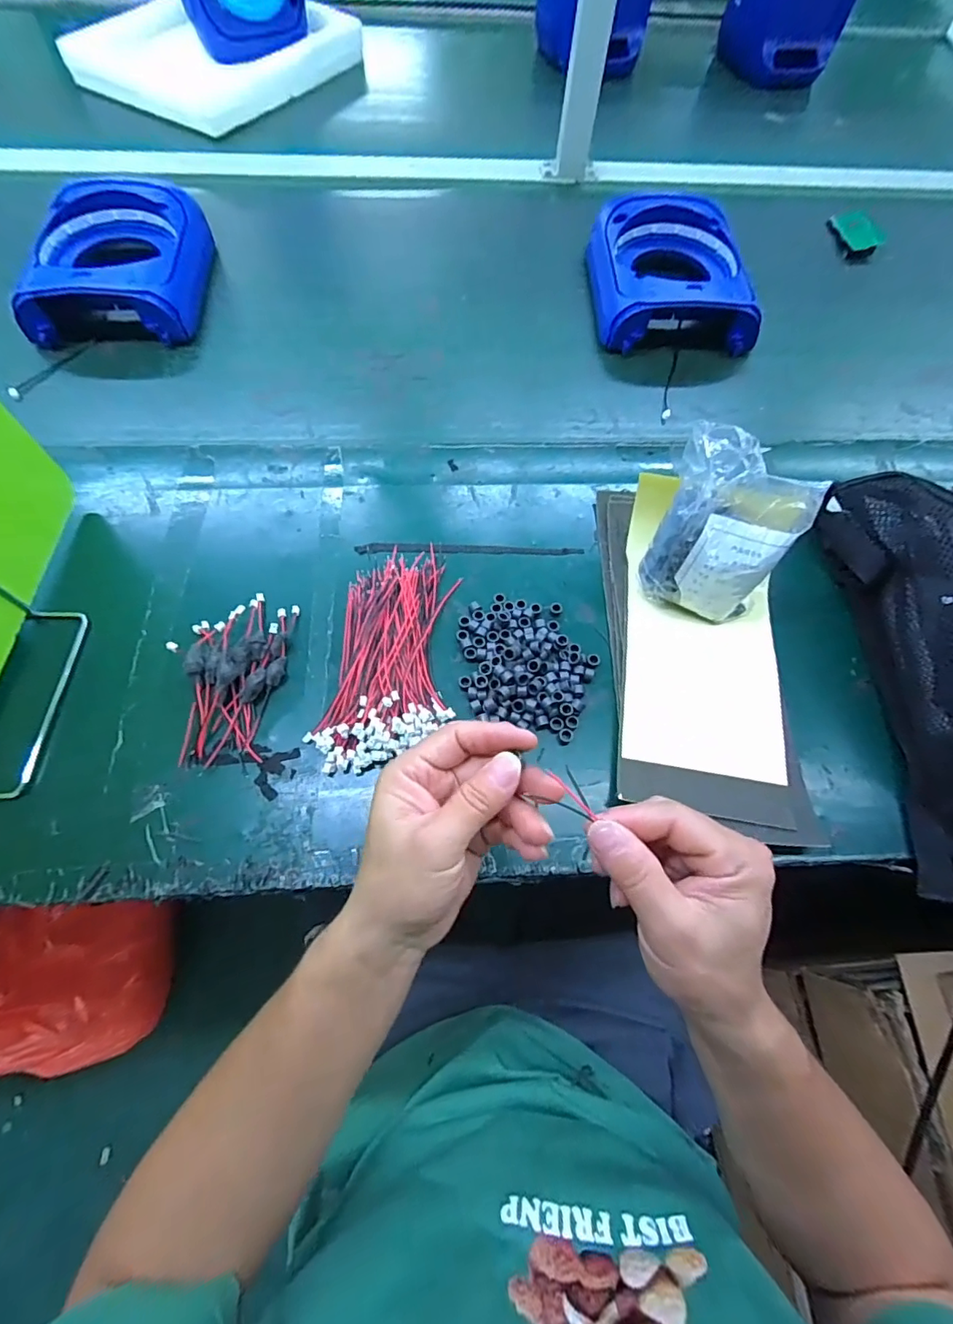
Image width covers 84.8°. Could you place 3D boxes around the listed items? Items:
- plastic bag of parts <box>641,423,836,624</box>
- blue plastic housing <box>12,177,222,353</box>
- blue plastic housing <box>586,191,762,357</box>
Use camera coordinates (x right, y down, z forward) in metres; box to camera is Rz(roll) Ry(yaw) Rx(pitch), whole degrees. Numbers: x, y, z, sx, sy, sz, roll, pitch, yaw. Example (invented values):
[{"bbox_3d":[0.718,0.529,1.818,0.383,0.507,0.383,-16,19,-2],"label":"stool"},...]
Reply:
[{"bbox_3d":[0.182,-0.092,0.399,0.101,0.133,0.066,29,69,12],"label":"plastic bag of parts"},{"bbox_3d":[-0.397,-0.442,0.592,0.161,0.082,0.212,-3,66,-2],"label":"blue plastic housing"},{"bbox_3d":[0.227,-0.459,0.618,0.169,0.065,0.206,-1,66,-1],"label":"blue plastic housing"}]

